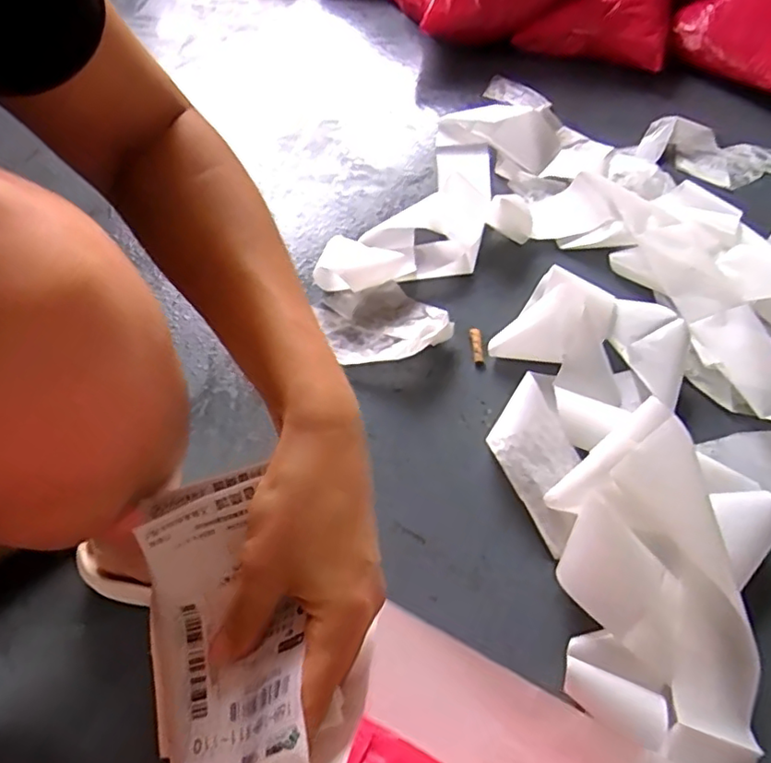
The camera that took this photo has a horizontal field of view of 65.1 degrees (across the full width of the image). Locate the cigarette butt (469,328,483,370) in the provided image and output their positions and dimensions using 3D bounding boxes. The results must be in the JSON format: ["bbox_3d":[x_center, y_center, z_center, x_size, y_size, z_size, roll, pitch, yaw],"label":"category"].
[{"bbox_3d":[0.105,-0.038,0.689,0.012,0.006,0.051,-3,69,-4],"label":"cigarette butt"}]

